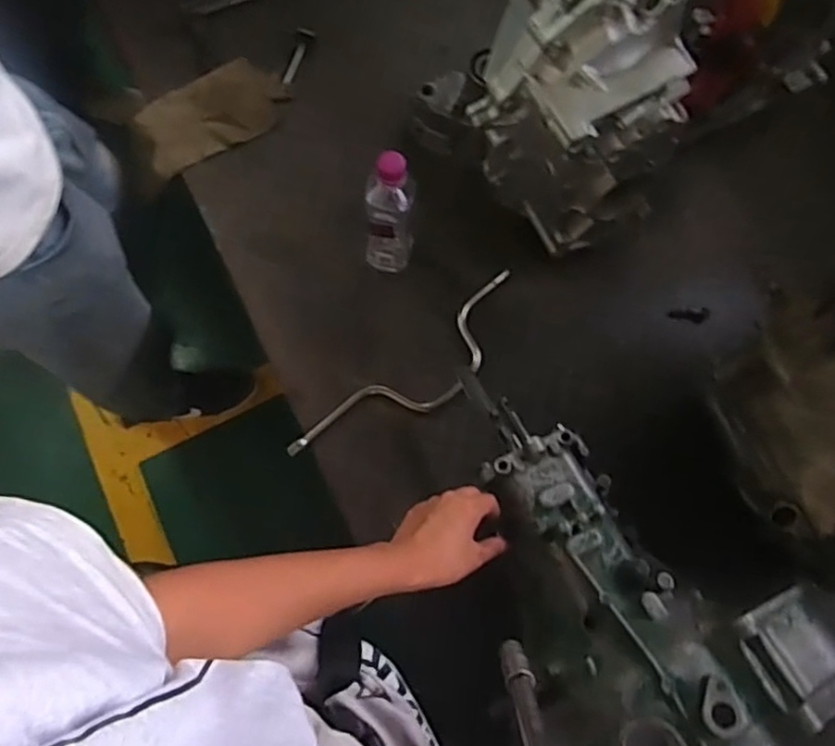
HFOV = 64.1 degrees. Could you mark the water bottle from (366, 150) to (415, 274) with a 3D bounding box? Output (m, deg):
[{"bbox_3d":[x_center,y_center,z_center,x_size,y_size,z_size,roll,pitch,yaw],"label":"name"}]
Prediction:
[{"bbox_3d":[-0.034,-0.191,0.807,0.061,0.189,0.047,-2,70,-3],"label":"water bottle"}]

